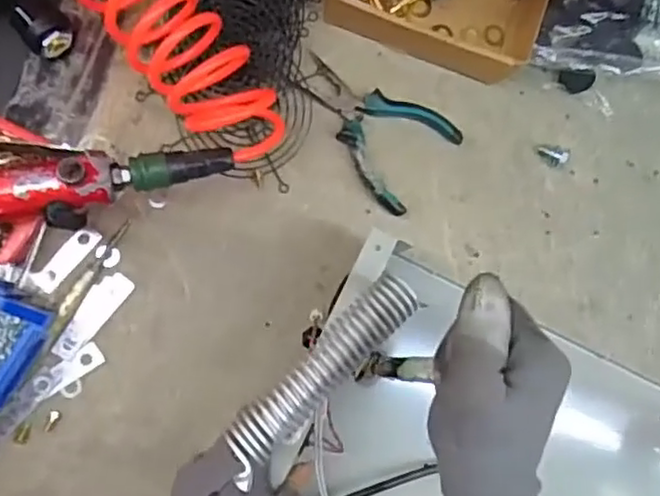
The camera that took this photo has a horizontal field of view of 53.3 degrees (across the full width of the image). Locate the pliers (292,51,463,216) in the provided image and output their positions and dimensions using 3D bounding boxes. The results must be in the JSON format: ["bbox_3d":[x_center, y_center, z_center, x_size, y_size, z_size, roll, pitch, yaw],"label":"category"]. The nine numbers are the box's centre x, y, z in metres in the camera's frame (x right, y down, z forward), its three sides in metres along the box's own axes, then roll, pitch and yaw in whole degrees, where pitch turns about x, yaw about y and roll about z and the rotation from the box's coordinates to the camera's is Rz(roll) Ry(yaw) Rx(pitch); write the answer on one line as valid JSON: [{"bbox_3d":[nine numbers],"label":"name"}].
[{"bbox_3d":[0.035,-0.108,0.570,0.140,0.017,0.092,42,81,-2],"label":"pliers"}]

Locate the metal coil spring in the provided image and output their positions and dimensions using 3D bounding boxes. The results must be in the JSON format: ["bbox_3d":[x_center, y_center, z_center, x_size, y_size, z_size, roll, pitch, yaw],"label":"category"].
[{"bbox_3d":[-0.004,0.074,0.403,0.146,0.022,0.030,-44,91,-11],"label":"metal coil spring"}]

